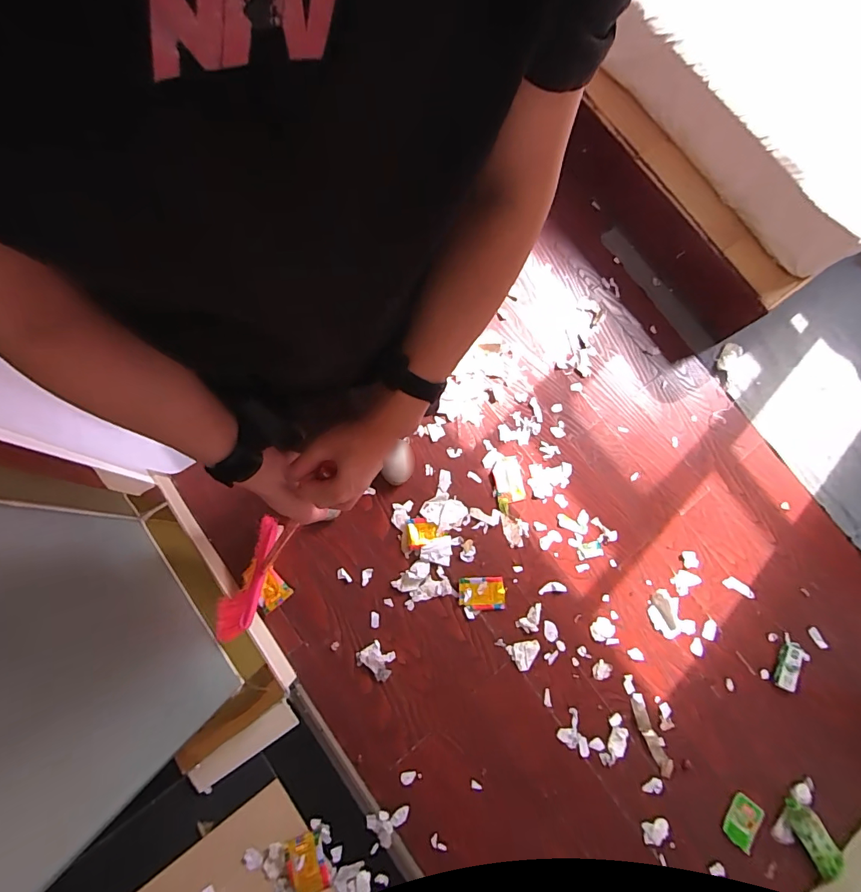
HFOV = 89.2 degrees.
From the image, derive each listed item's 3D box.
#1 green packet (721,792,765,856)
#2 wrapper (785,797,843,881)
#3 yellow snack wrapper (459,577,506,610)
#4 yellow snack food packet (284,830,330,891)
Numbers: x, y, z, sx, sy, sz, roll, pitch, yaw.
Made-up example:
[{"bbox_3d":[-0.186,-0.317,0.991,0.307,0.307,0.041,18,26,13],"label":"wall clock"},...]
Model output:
[{"bbox_3d":[0.858,1.031,1.199,0.088,0.013,0.120,37,75,2],"label":"green packet"},{"bbox_3d":[1.032,1.051,1.171,0.071,0.033,0.176,-28,78,-7],"label":"wrapper"},{"bbox_3d":[0.153,0.441,1.304,0.135,0.011,0.091,1,77,-7],"label":"yellow snack wrapper"},{"bbox_3d":[-0.313,1.063,1.102,0.089,0.014,0.132,-18,80,-11],"label":"yellow snack food packet"}]

